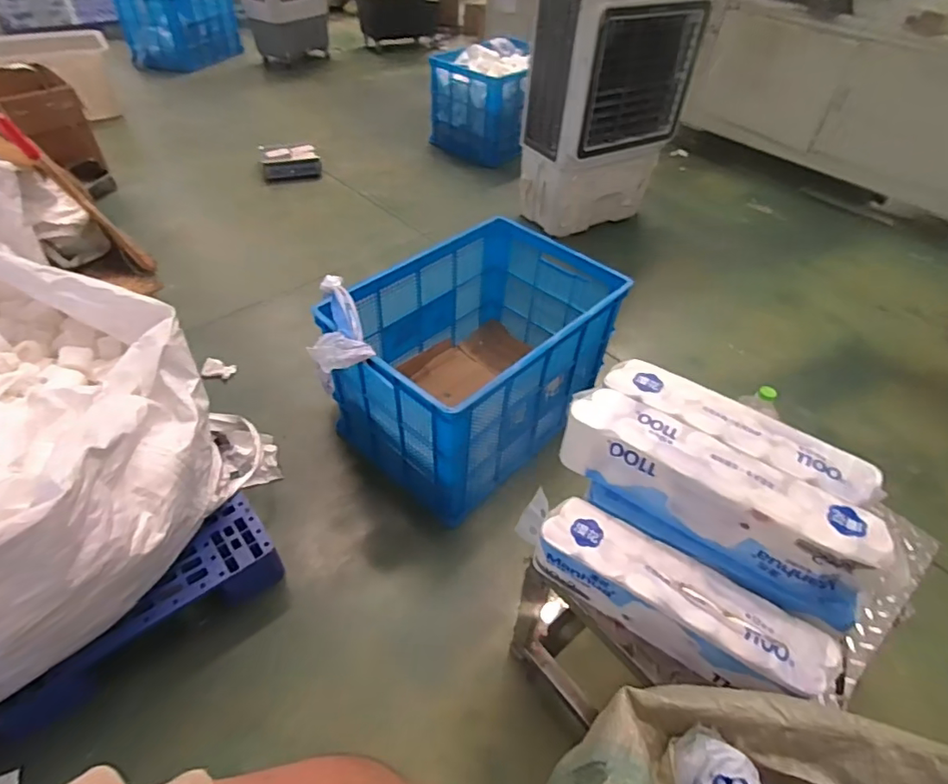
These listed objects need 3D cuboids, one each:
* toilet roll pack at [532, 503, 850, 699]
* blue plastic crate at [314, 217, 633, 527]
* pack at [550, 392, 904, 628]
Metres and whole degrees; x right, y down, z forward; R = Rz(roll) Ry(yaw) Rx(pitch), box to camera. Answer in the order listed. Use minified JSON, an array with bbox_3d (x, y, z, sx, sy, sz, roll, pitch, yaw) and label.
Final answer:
[{"bbox_3d":[0.319,0.341,0.893,0.454,0.118,0.131,27,50,21],"label":"toilet roll pack"},{"bbox_3d":[0.006,-0.103,1.716,0.569,0.490,0.768,34,53,26],"label":"blue plastic crate"},{"bbox_3d":[0.386,0.171,0.903,0.504,0.142,0.133,27,50,21],"label":"pack"}]

